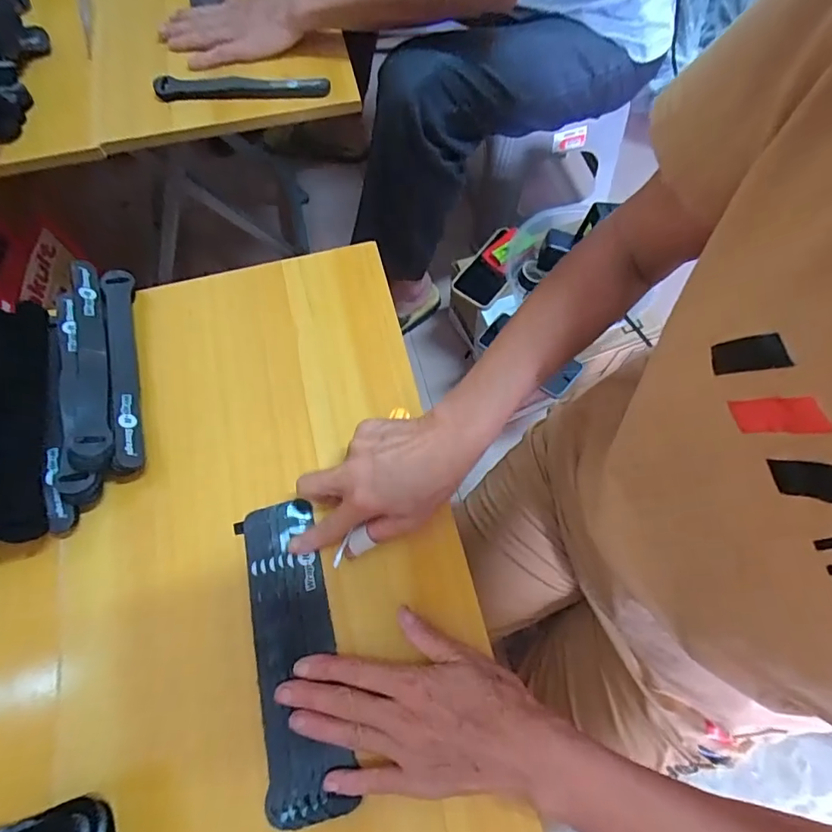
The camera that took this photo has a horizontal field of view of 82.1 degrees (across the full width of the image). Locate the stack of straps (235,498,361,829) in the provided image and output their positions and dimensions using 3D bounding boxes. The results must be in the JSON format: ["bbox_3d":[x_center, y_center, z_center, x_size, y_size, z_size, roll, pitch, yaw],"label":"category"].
[{"bbox_3d":[-0.087,0.161,0.336,0.057,0.015,0.198,-11,68,-4],"label":"stack of straps"}]

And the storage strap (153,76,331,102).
[{"bbox_3d":[-0.195,-0.374,0.541,0.194,0.011,0.025,-1,68,0],"label":"storage strap"}]

